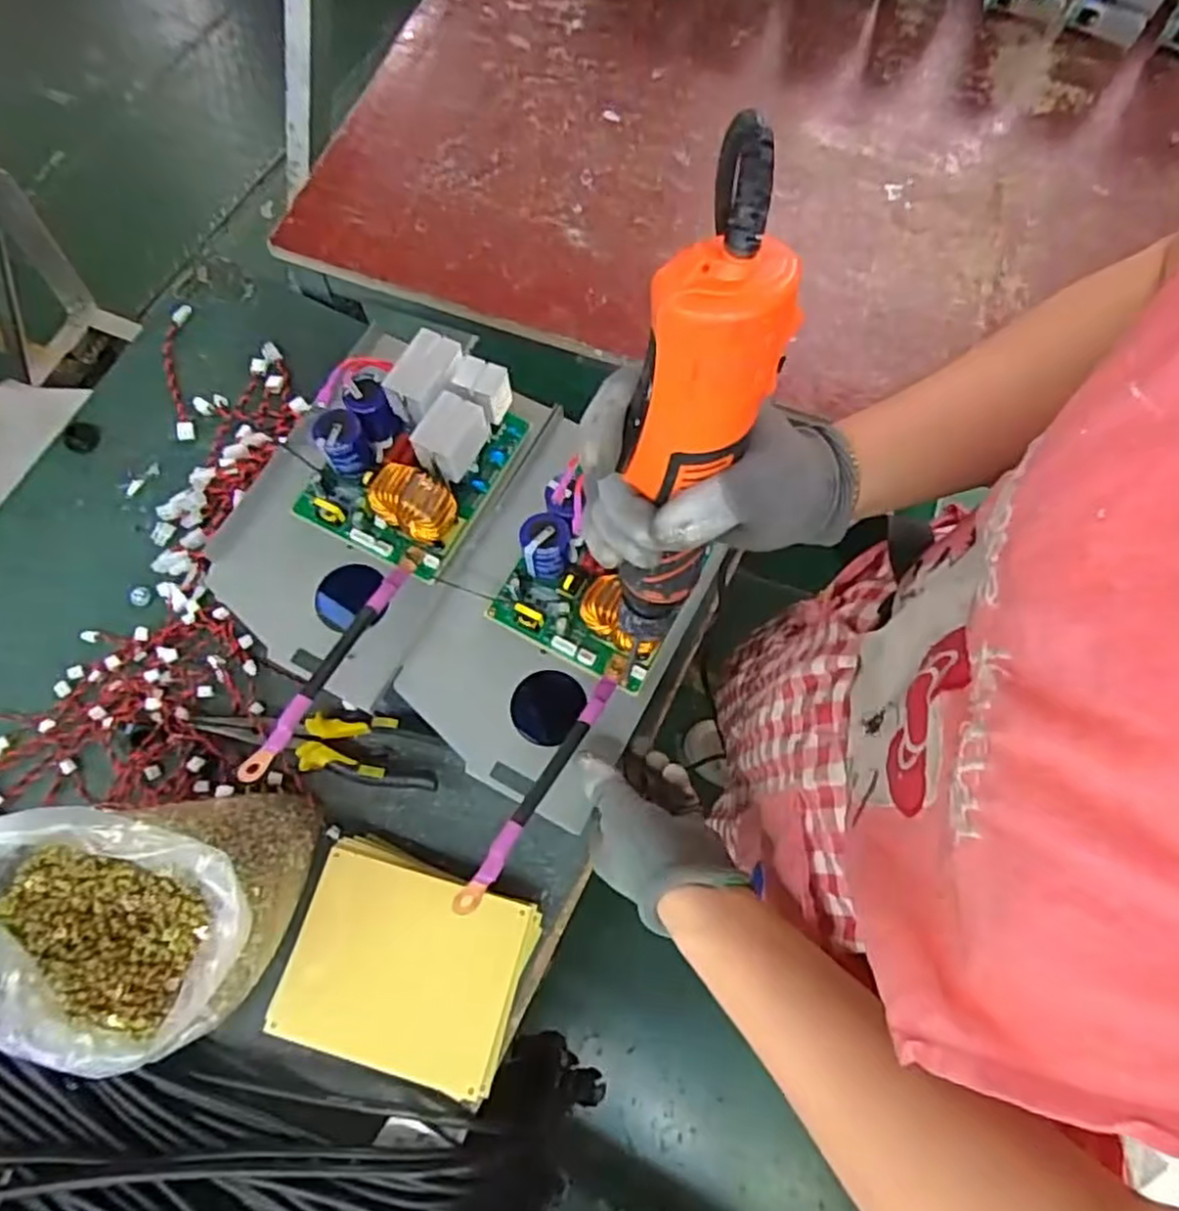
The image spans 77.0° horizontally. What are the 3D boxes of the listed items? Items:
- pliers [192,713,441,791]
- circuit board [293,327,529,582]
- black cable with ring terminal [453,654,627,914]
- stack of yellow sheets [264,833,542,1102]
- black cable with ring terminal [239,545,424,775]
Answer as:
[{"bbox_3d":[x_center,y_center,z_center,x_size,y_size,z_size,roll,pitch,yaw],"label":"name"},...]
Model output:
[{"bbox_3d":[-0.213,0.108,0.581,0.190,0.023,0.050,6,71,1],"label":"pliers"},{"bbox_3d":[-0.134,-0.116,0.536,0.125,0.070,0.151,25,73,8],"label":"circuit board"},{"bbox_3d":[-0.026,0.109,0.477,0.013,0.041,0.186,31,74,9],"label":"black cable with ring terminal"},{"bbox_3d":[-0.128,0.252,0.525,0.160,0.025,0.133,18,72,5],"label":"stack of yellow sheets"},{"bbox_3d":[-0.168,0.031,0.498,0.014,0.014,0.192,27,62,6],"label":"black cable with ring terminal"}]

